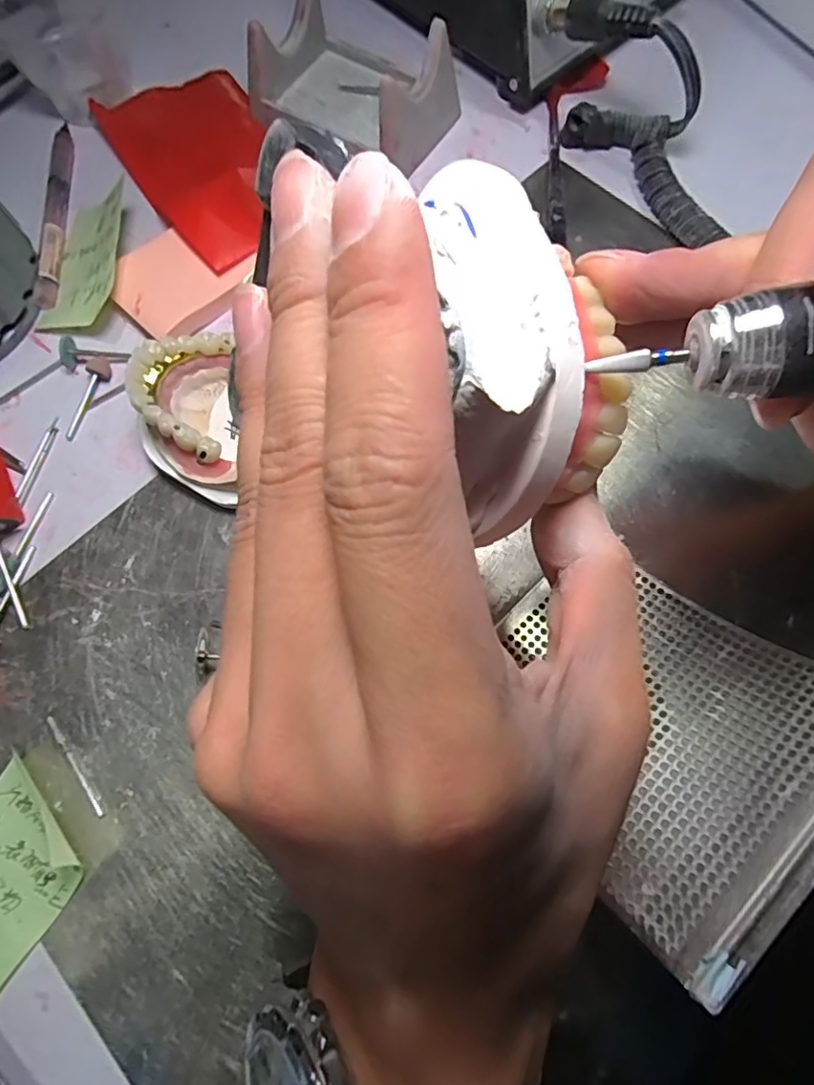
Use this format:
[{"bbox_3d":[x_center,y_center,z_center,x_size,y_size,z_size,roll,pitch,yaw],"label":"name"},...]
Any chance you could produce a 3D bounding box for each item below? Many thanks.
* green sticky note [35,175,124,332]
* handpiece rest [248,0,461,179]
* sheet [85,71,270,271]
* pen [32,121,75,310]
[{"bbox_3d":[-0.159,-0.144,0.273,0.041,0.015,0.083,3,72,3],"label":"green sticky note"},{"bbox_3d":[-0.027,-0.243,0.288,0.095,0.044,0.064,30,76,11],"label":"handpiece rest"},{"bbox_3d":[-0.103,-0.204,0.290,0.078,0.015,0.144,-32,73,-8],"label":"sheet"},{"bbox_3d":[-0.183,-0.173,0.286,0.009,0.007,0.118,-6,72,1],"label":"pen"}]

